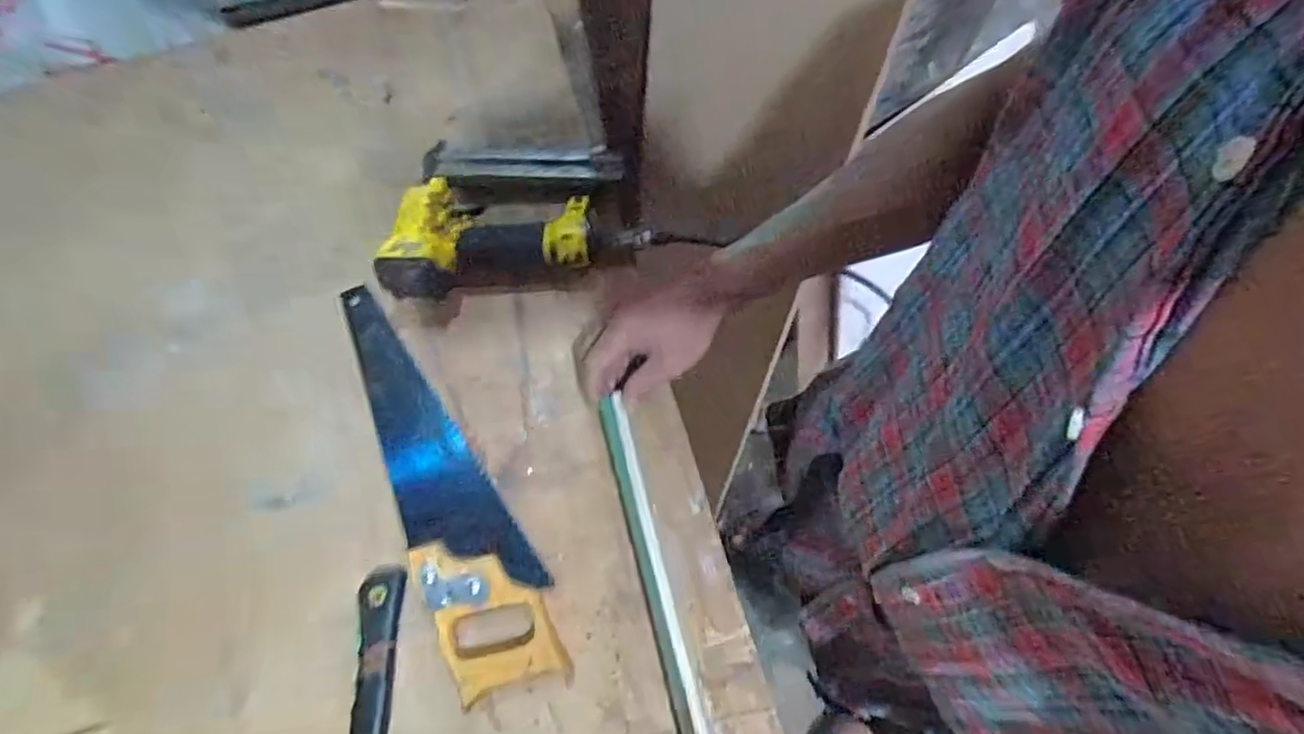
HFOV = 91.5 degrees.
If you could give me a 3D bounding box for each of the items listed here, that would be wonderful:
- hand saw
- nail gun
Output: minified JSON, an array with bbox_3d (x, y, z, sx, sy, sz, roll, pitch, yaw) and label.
[{"bbox_3d":[-0.190,0.089,0.568,0.094,0.018,0.391,-25,73,-7],"label":"hand saw"},{"bbox_3d":[-0.144,-0.160,0.629,0.250,0.058,0.158,-12,72,-3],"label":"nail gun"}]

